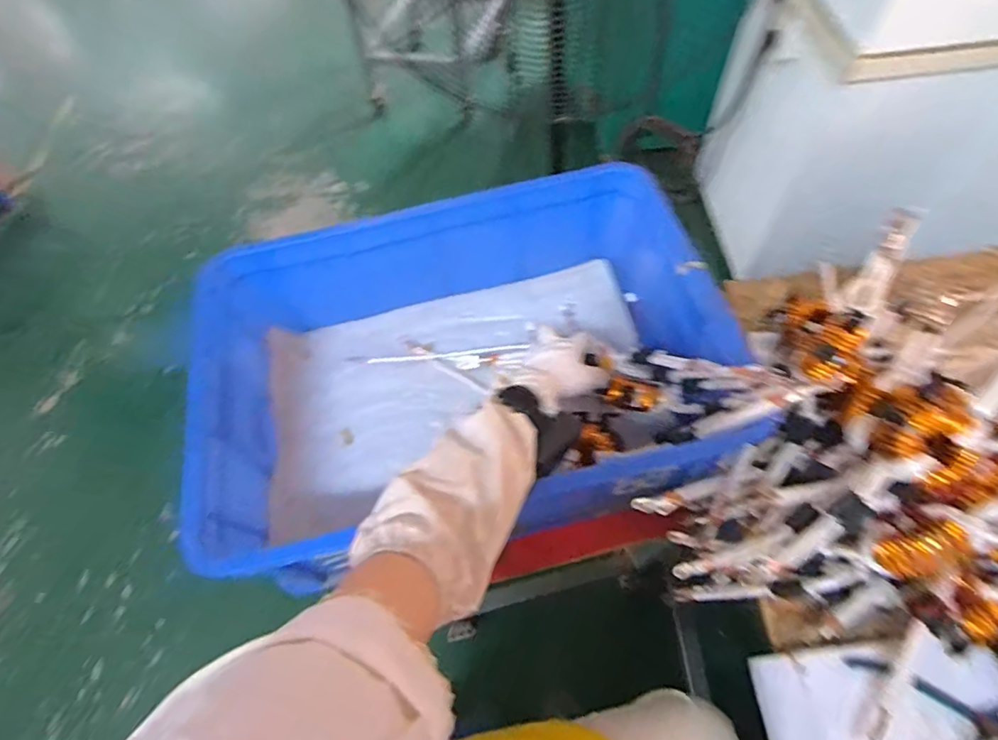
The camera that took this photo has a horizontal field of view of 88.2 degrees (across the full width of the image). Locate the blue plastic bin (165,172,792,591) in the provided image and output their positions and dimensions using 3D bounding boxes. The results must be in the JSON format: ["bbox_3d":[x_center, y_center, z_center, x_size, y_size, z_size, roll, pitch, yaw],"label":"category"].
[{"bbox_3d":[-0.042,-0.005,0.684,0.623,0.200,0.427,-14,60,-4],"label":"blue plastic bin"}]

